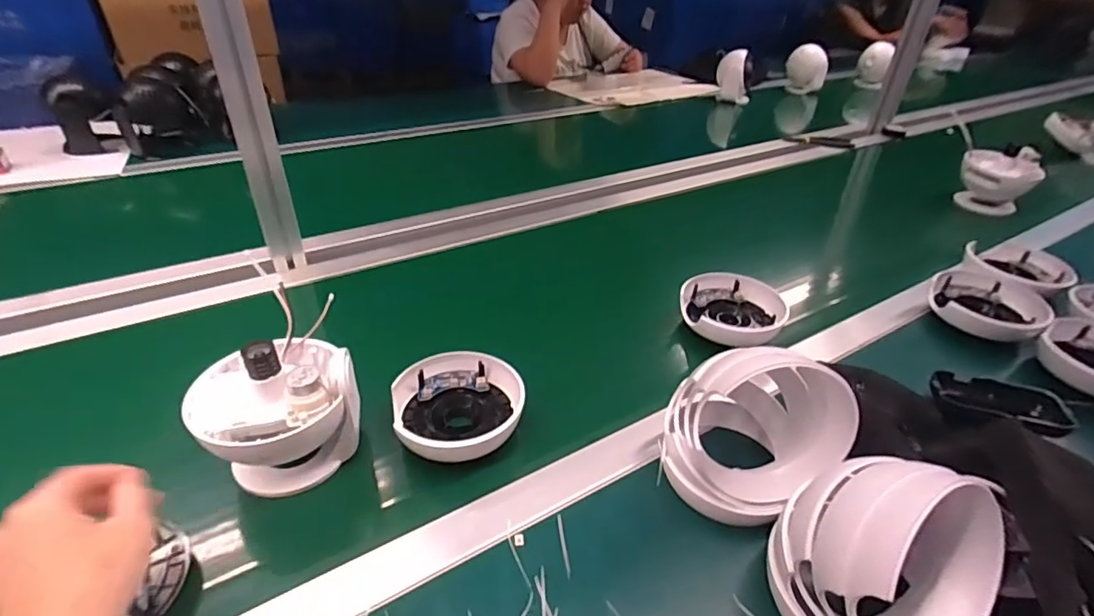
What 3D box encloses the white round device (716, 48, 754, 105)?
[{"bbox_3d":[0.529,-0.652,1.518,0.095,0.132,0.084,10,35,10],"label":"white round device"}]

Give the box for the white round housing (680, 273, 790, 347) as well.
[{"bbox_3d":[0.207,0.008,0.608,0.114,0.037,0.121,2,35,-1],"label":"white round housing"}]

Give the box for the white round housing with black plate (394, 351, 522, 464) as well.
[{"bbox_3d":[-0.075,0.091,0.475,0.113,0.043,0.105,2,35,-1],"label":"white round housing with black plate"}]

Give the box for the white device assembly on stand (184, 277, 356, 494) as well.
[{"bbox_3d":[-0.218,0.075,0.436,0.119,0.113,0.119,-21,41,-30],"label":"white device assembly on stand"}]

